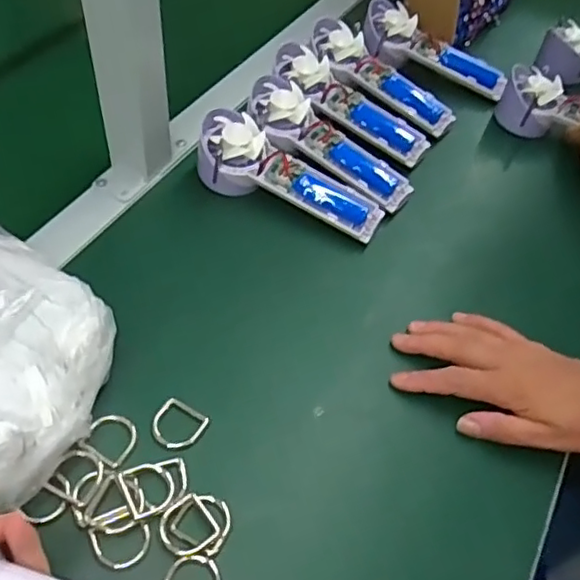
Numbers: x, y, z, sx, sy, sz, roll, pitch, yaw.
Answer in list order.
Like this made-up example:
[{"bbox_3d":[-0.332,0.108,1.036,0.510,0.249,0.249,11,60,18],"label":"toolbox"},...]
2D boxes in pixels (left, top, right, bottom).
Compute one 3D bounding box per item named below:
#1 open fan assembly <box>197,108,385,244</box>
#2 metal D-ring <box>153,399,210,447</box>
[{"bbox_3d":[-0.002,-0.095,0.557,0.177,0.051,0.058,28,53,1],"label":"open fan assembly"},{"bbox_3d":[-0.076,0.091,0.419,0.033,0.008,0.032,31,55,18],"label":"metal D-ring"}]

